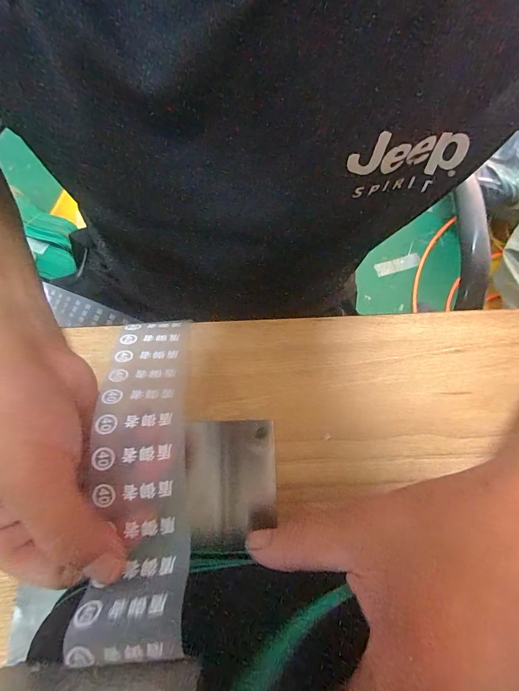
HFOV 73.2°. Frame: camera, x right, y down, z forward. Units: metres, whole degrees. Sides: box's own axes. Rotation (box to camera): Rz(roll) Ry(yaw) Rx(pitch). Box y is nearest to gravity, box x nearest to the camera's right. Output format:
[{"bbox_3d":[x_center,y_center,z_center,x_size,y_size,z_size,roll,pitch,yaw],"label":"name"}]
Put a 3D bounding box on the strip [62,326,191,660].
[{"bbox_3d":[-0.060,0.049,0.179,0.045,0.026,0.168,-7,56,-4],"label":"strip"}]

